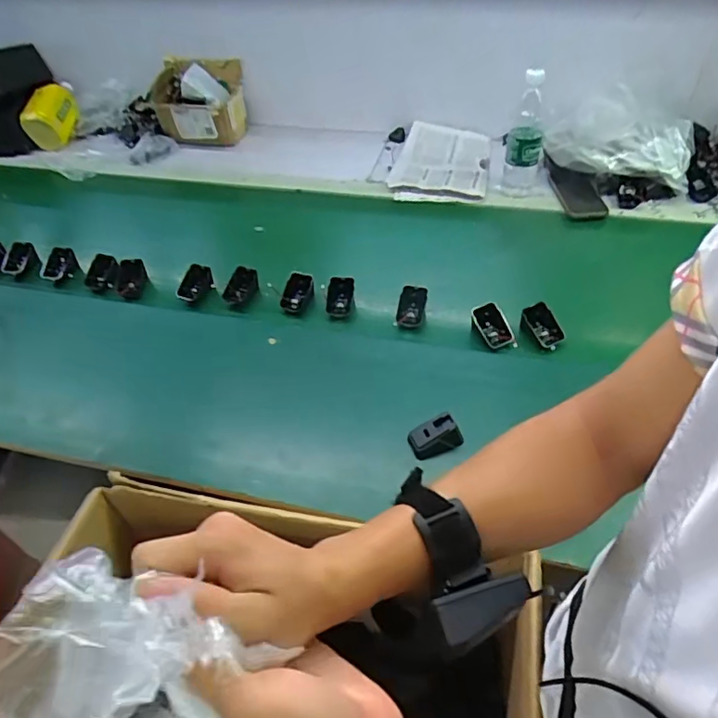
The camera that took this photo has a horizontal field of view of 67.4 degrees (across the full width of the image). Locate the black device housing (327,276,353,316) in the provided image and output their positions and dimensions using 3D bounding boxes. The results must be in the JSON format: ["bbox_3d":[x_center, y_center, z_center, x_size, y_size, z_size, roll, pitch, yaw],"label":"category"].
[{"bbox_3d":[-0.031,-0.102,0.889,0.045,0.042,0.058,3,47,7],"label":"black device housing"}]

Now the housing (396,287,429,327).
[{"bbox_3d":[0.085,-0.080,0.866,0.046,0.043,0.061,5,48,9],"label":"housing"}]

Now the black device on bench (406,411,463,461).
[{"bbox_3d":[0.100,0.100,0.706,0.067,0.034,0.039,-19,49,-13],"label":"black device on bench"}]

